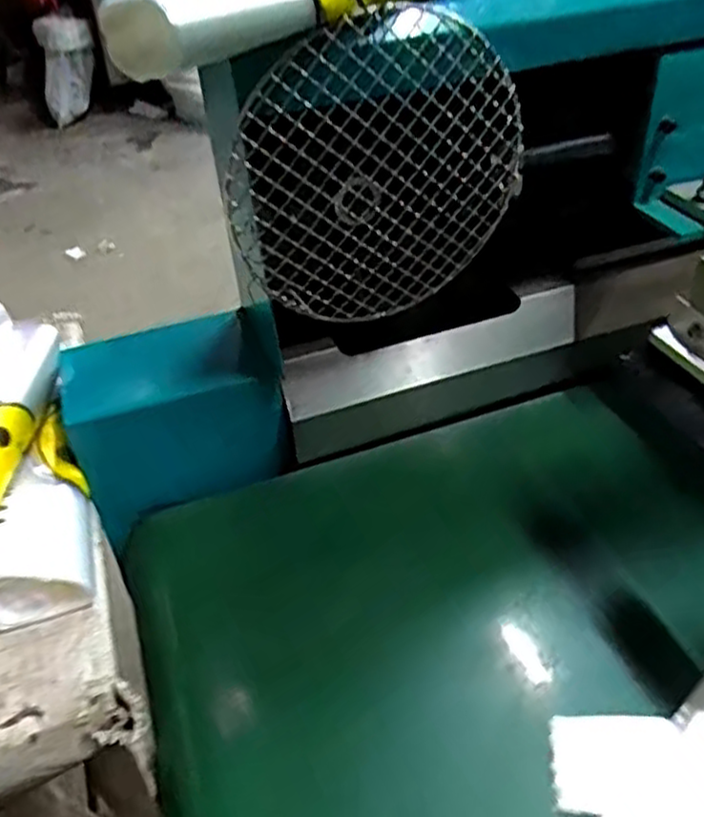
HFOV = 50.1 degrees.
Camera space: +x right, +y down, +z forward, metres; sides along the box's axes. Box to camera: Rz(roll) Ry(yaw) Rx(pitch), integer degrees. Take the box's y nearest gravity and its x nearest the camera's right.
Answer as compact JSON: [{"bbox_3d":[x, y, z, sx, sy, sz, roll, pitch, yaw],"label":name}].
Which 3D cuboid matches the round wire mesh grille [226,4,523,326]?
[{"bbox_3d":[0.021,-0.157,0.514,0.201,0.202,0.031,-21,41,-21],"label":"round wire mesh grille"}]

